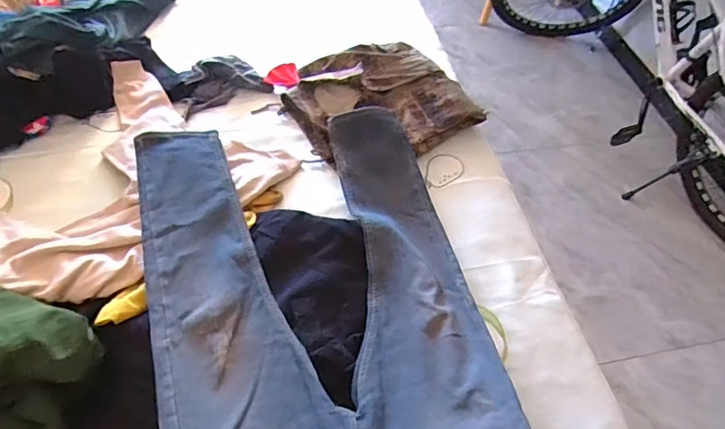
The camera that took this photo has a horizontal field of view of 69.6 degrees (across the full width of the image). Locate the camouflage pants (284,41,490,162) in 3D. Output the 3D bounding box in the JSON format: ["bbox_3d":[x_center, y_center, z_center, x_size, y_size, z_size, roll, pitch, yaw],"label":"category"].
[{"bbox_3d":[0.037,-0.264,1.206,0.358,0.085,0.329,-24,58,-22],"label":"camouflage pants"}]

